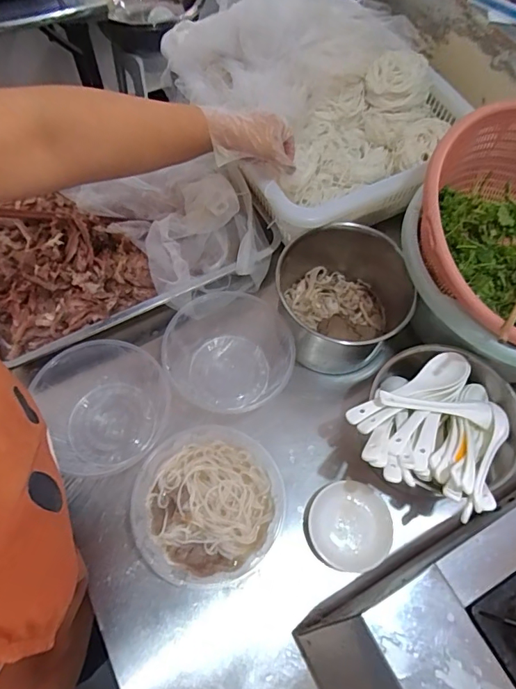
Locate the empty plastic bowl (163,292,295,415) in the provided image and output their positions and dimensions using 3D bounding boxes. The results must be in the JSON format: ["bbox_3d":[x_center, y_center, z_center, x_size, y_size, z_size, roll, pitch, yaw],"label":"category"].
[{"bbox_3d":[-0.039,0.006,0.601,0.160,0.075,0.159,1,64,-2],"label":"empty plastic bowl"}]

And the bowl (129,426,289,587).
[{"bbox_3d":[-0.054,0.183,0.505,0.151,0.071,0.164,1,64,-2],"label":"bowl"}]

